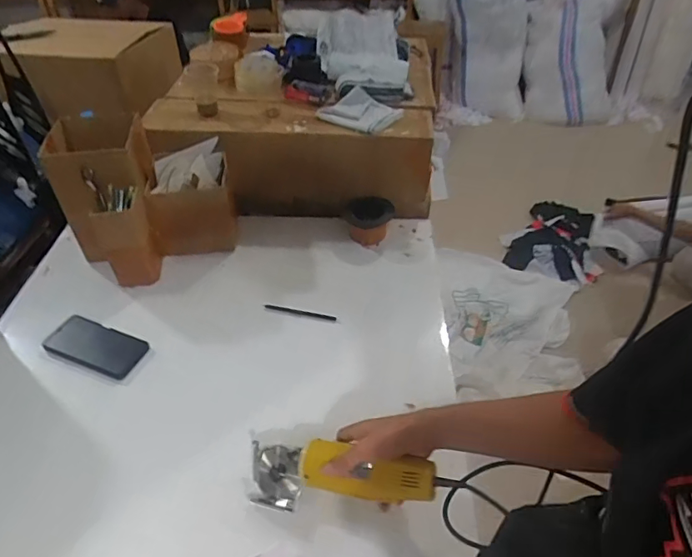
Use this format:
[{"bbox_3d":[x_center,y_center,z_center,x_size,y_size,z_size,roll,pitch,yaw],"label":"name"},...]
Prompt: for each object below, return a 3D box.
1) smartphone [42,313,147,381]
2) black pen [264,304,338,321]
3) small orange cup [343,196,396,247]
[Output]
[{"bbox_3d":[-0.424,0.114,0.864,0.164,0.019,0.086,15,45,17],"label":"smartphone"},{"bbox_3d":[-0.085,0.063,0.942,0.135,0.010,0.013,8,43,10],"label":"black pen"},{"bbox_3d":[0.040,-0.123,1.098,0.110,0.075,0.110,-1,42,1],"label":"small orange cup"}]

